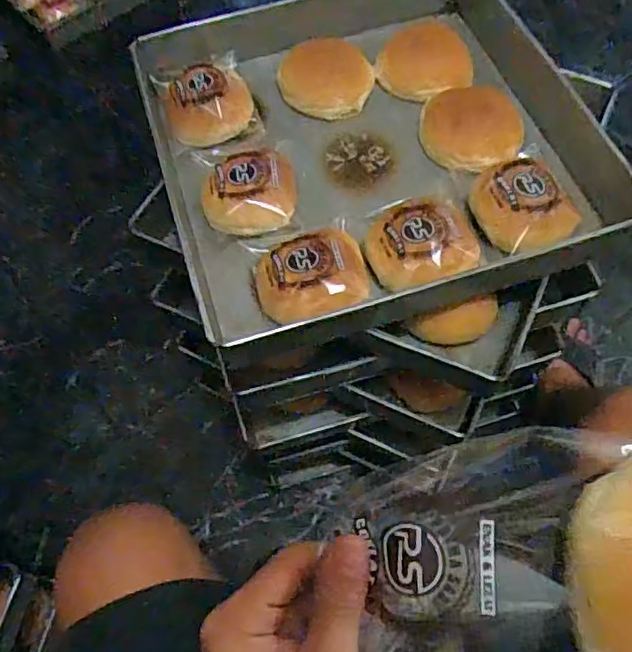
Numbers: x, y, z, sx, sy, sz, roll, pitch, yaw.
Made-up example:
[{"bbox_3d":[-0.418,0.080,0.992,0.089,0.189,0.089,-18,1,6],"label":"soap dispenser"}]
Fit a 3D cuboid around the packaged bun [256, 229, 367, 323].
[{"bbox_3d":[-0.005,-0.050,0.533,0.098,0.049,0.100,-2,62,3],"label":"packaged bun"}]

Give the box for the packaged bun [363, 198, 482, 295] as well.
[{"bbox_3d":[0.097,-0.077,0.552,0.093,0.050,0.097,-2,62,3],"label":"packaged bun"}]

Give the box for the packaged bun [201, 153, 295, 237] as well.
[{"bbox_3d":[-0.067,-0.135,0.581,0.091,0.036,0.085,-2,62,3],"label":"packaged bun"}]

